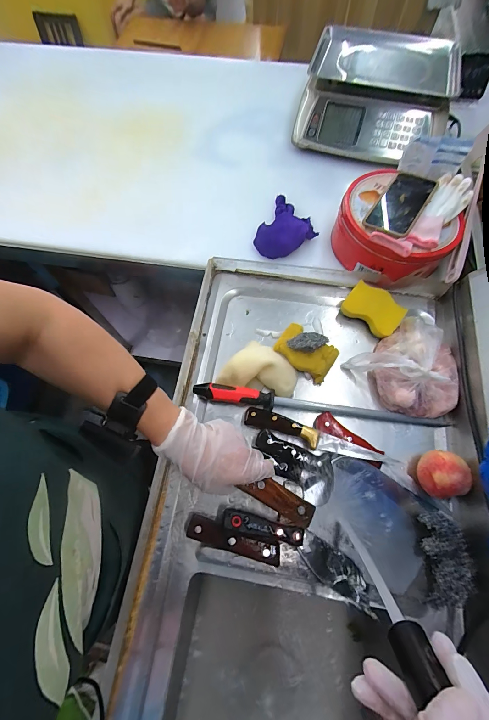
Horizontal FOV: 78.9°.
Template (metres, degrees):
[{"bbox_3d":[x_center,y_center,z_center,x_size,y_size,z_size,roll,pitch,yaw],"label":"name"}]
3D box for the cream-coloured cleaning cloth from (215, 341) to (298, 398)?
[{"bbox_3d":[0.029,0.011,0.529,0.139,0.039,0.091,15,69,7],"label":"cream-coloured cleaning cloth"}]

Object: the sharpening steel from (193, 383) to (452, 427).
[{"bbox_3d":[0.125,0.082,0.505,0.421,0.039,0.032,9,68,5],"label":"sharpening steel"}]

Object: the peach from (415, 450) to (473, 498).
[{"bbox_3d":[0.292,0.170,0.446,0.062,0.058,0.062,-10,68,-3],"label":"peach"}]

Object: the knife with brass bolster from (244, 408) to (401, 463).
[{"bbox_3d":[0.115,0.124,0.474,0.235,0.015,0.031,19,69,9],"label":"knife with brass bolster"}]

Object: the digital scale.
[{"bbox_3d":[0.317,-0.638,0.717,0.336,0.129,0.304,16,69,8],"label":"digital scale"}]

